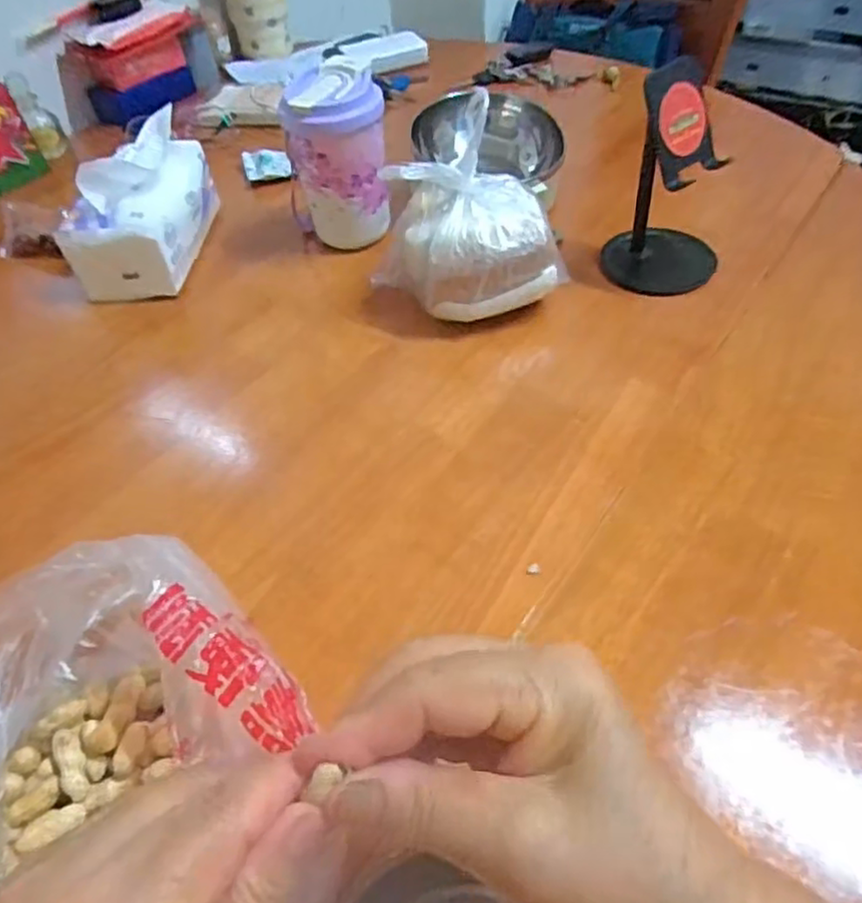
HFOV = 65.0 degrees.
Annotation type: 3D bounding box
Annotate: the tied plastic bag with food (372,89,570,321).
[{"bbox_3d":[0.030,-0.164,0.531,0.122,0.124,0.098,-24,51,-15],"label":"tied plastic bag with food"}]

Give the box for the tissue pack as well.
[{"bbox_3d":[-0.270,-0.227,0.638,0.093,0.111,0.165,1,49,6],"label":"tissue pack"}]

